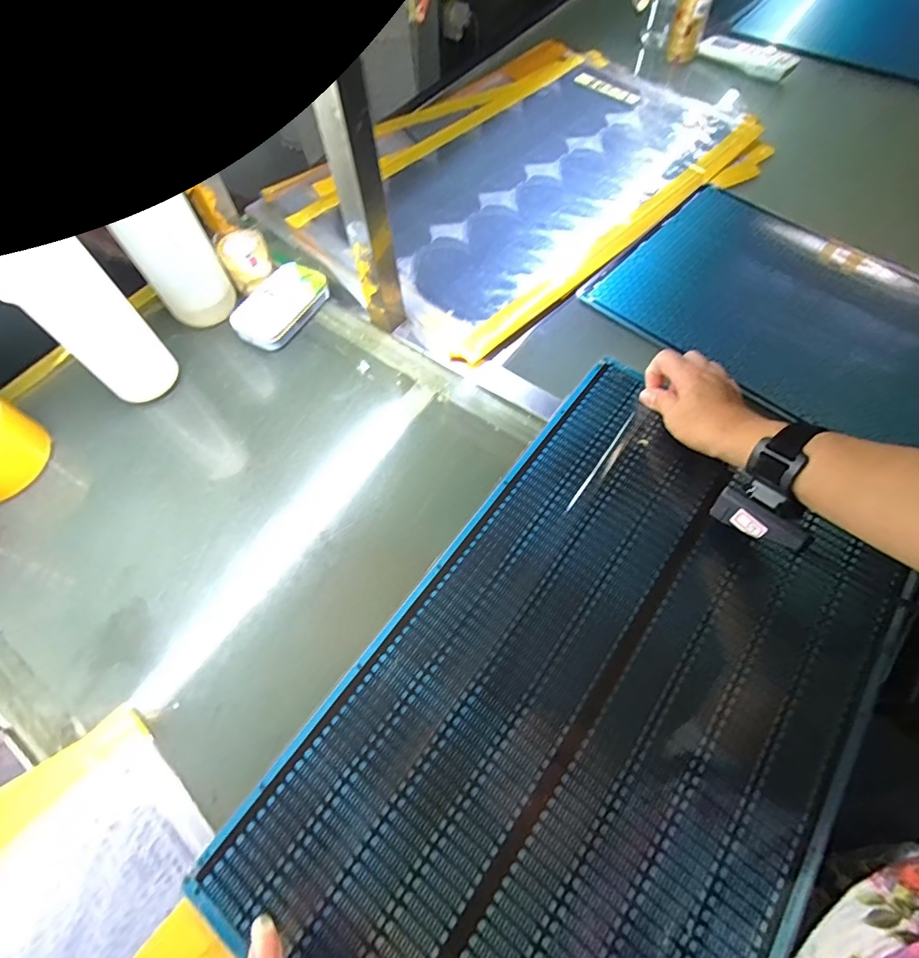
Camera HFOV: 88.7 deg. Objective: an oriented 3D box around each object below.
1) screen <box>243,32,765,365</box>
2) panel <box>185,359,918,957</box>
[{"bbox_3d":[0.078,-0.428,0.642,0.606,0.026,0.429,-42,71,-17],"label":"screen"},{"bbox_3d":[0.101,0.168,0.350,0.318,0.019,0.509,34,70,15],"label":"panel"}]

